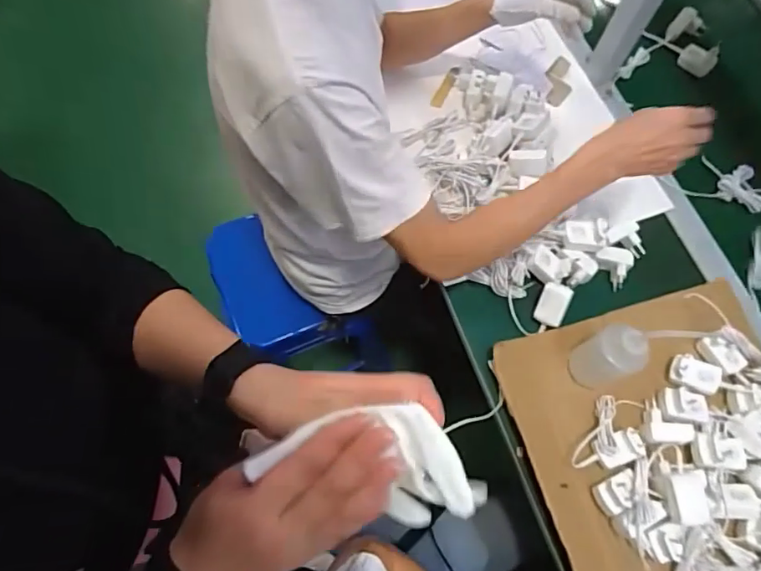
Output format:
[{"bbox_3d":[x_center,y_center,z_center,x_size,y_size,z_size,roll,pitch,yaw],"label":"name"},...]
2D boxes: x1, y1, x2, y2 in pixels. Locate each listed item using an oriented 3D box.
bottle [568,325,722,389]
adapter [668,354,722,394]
[{"bbox_3d":[0.311,0.074,0.649,0.072,0.189,0.064,-18,70,-9],"label":"bottle"},{"bbox_3d":[0.439,0.125,0.729,0.055,0.033,0.042,25,69,7],"label":"adapter"}]

